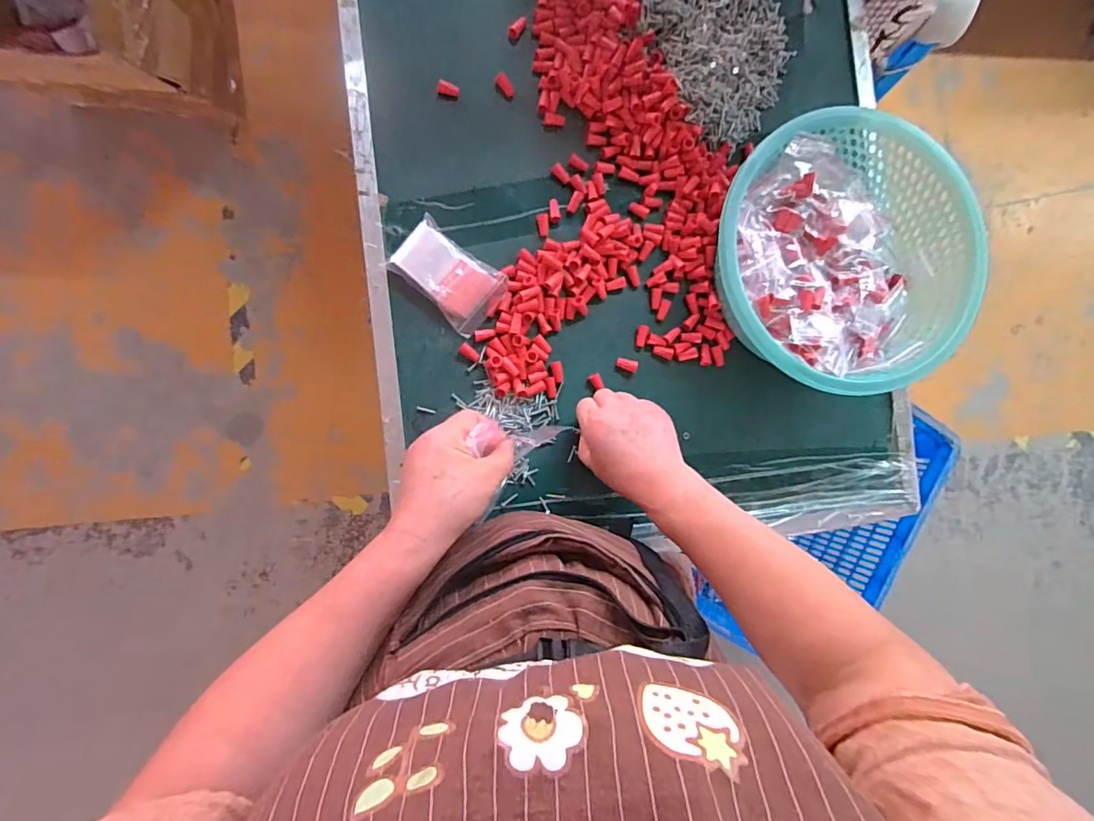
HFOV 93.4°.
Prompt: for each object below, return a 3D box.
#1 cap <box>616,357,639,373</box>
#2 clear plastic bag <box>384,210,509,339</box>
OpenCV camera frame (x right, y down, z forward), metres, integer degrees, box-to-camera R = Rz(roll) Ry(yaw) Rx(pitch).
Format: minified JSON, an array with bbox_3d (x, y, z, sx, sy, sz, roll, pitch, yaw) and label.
[{"bbox_3d":[0.088,-0.050,0.562,0.022,0.008,0.013,13,88,-8],"label":"cap"},{"bbox_3d":[-0.104,-0.140,0.538,0.111,0.015,0.073,38,84,-6],"label":"clear plastic bag"}]

